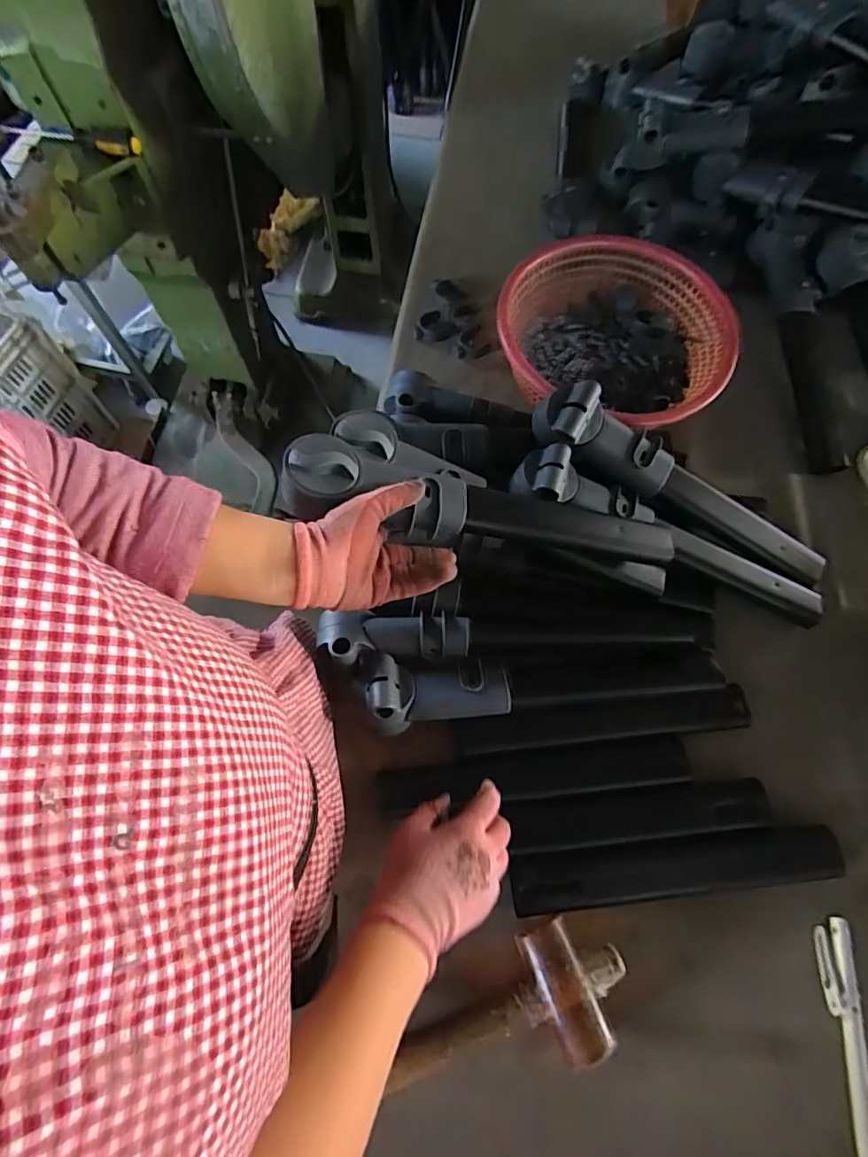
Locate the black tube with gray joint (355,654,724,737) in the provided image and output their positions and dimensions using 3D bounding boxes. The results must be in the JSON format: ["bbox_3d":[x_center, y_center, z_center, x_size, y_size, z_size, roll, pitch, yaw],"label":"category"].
[{"bbox_3d":[0.113,0.114,0.537,0.384,0.052,0.085,1,70,-1],"label":"black tube with gray joint"}]

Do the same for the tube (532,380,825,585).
[{"bbox_3d":[0.294,-0.103,0.595,0.398,0.052,0.069,27,71,-12],"label":"tube"}]

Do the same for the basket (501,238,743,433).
[{"bbox_3d":[0.244,-0.324,0.703,0.290,0.093,0.280,0,70,-1],"label":"basket"}]

